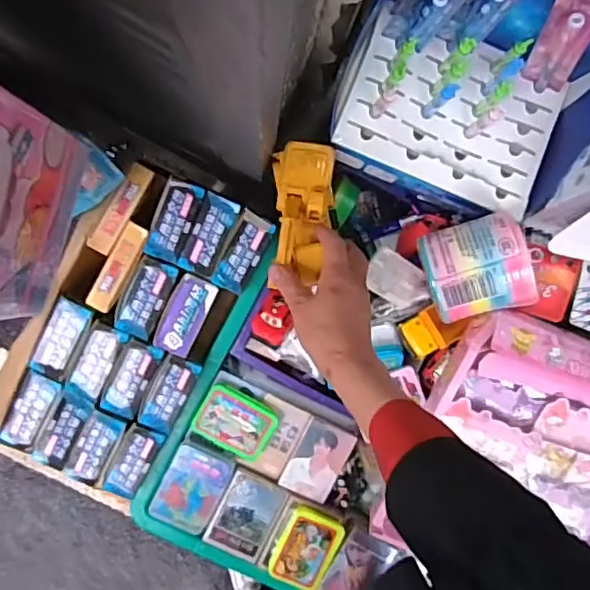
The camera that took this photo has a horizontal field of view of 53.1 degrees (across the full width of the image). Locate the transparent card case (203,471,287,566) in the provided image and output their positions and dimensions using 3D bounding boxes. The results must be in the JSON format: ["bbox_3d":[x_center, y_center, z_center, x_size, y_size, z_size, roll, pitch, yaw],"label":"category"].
[{"bbox_3d":[-0.054,0.249,0.662,0.065,0.008,0.089,25,92,-5],"label":"transparent card case"}]

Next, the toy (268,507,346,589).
[{"bbox_3d":[0.012,0.284,0.657,0.065,0.016,0.084,22,92,-5],"label":"toy"}]

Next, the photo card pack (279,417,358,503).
[{"bbox_3d":[0.026,0.186,0.664,0.057,0.007,0.087,26,92,-5],"label":"photo card pack"}]

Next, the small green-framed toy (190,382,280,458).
[{"bbox_3d":[-0.065,0.140,0.647,0.086,0.015,0.062,29,91,-5],"label":"small green-framed toy"}]

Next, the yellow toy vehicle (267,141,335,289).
[{"bbox_3d":[0.007,-0.080,0.565,0.058,0.050,0.126,5,81,-4],"label":"yellow toy vehicle"}]

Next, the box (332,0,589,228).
[{"bbox_3d":[0.177,-0.176,0.503,0.233,0.179,0.170,18,92,-5],"label":"box"}]

